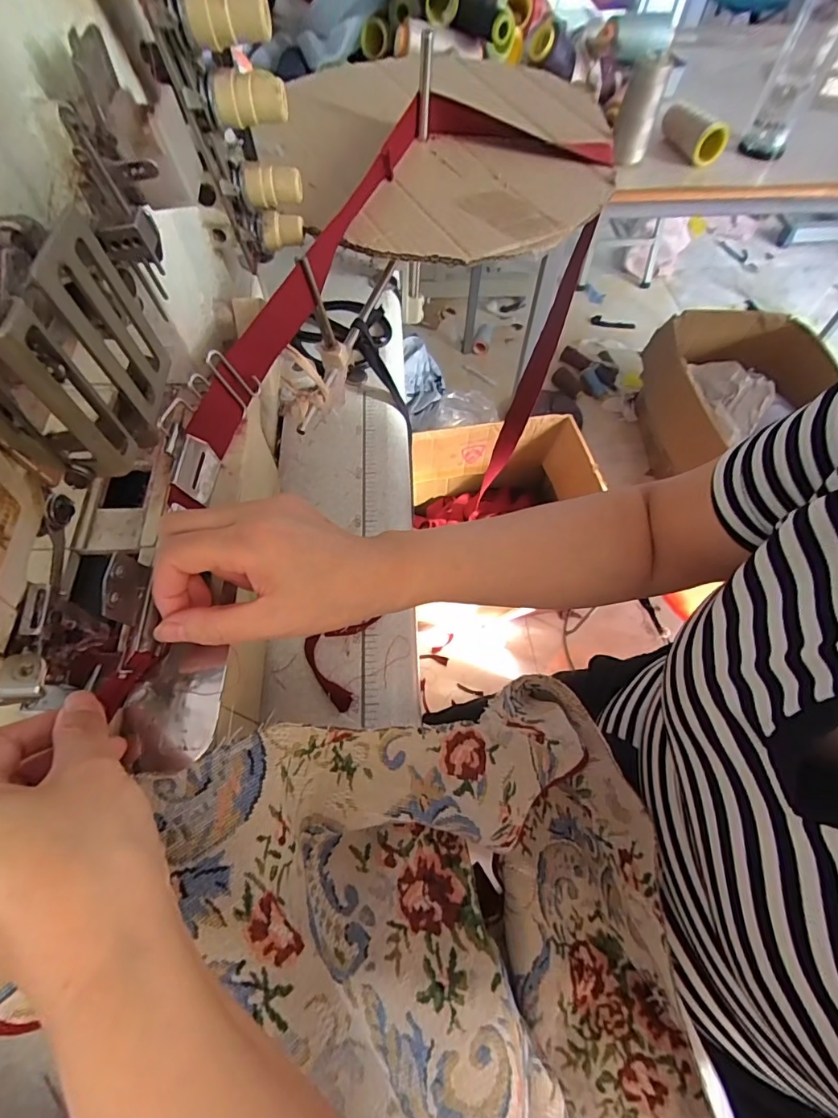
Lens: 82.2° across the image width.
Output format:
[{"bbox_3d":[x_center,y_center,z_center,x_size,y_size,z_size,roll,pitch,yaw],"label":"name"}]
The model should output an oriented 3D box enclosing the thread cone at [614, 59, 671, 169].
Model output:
[{"bbox_3d":[0.276,-0.561,0.604,0.048,0.101,0.045,19,63,9],"label":"thread cone"}]

